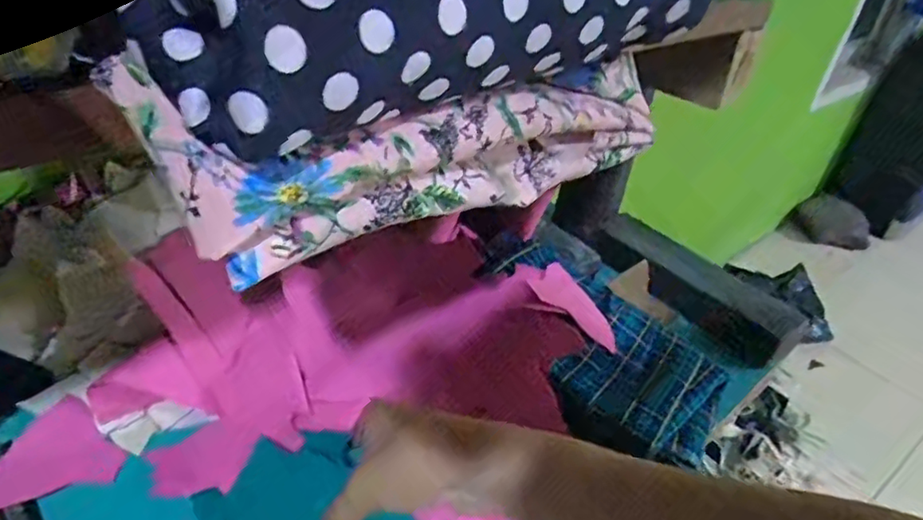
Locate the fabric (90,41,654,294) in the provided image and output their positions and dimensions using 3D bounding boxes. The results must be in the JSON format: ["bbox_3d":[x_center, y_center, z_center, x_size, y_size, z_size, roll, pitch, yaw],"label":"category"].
[{"bbox_3d":[0.000,-0.043,0.214,0.196,0.051,0.033,-17,43,-30],"label":"fabric"}]

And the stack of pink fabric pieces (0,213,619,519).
[{"bbox_3d":[-0.087,0.055,0.420,0.352,0.063,0.179,-9,39,-10],"label":"stack of pink fabric pieces"}]

